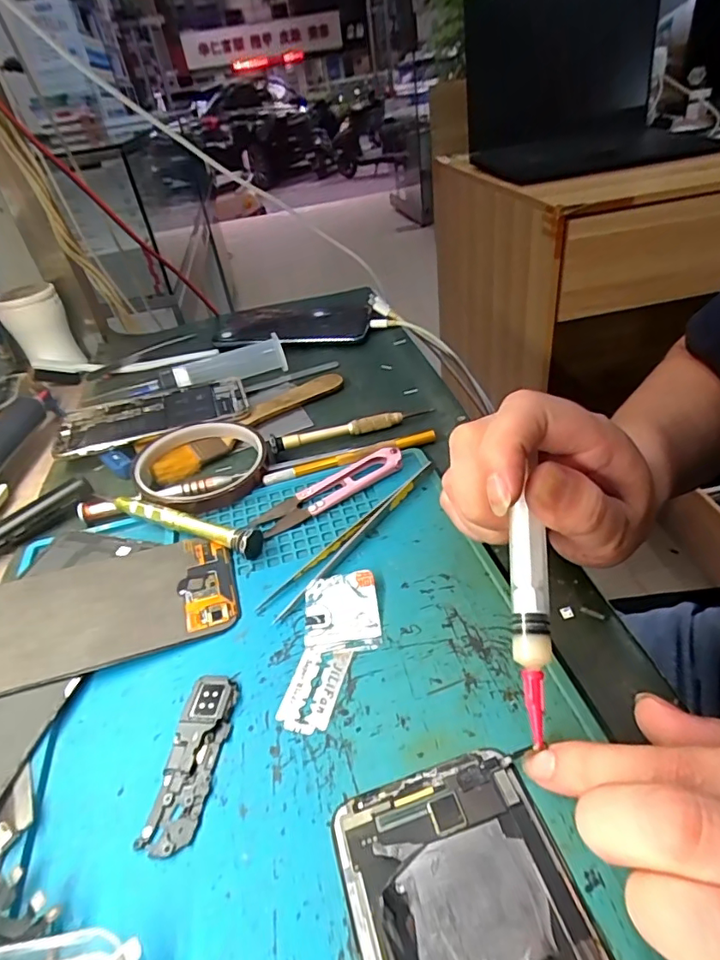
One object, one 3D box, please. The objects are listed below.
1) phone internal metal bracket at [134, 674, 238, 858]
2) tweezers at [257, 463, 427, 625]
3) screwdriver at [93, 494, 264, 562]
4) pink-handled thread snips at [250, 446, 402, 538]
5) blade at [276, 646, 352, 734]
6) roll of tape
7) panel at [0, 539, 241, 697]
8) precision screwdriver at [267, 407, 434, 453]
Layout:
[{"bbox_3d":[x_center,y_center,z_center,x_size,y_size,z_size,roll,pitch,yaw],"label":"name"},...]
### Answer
[{"bbox_3d":[-0.064,0.106,0.204,0.022,0.004,0.065,-2,38,7],"label":"phone internal metal bracket"},{"bbox_3d":[-0.001,0.029,0.282,0.015,0.010,0.126,28,50,37],"label":"tweezers"},{"bbox_3d":[-0.107,0.021,0.306,0.122,0.015,0.018,14,43,25],"label":"screwdriver"},{"bbox_3d":[-0.018,0.004,0.315,0.095,0.011,0.023,-23,41,-19],"label":"pink-handled thread snips"},{"bbox_3d":[-0.020,0.086,0.220,0.022,0.004,0.037,6,40,16],"label":"blade"},{"bbox_3d":[-0.106,-0.014,0.348,0.083,0.011,0.095,-23,41,-19],"label":"roll of tape"},{"bbox_3d":[-0.138,0.065,0.257,0.148,0.004,0.069,-13,39,-15],"label":"panel"},{"bbox_3d":[-0.006,-0.038,0.364,0.115,0.012,0.008,-16,39,-11],"label":"precision screwdriver"}]

